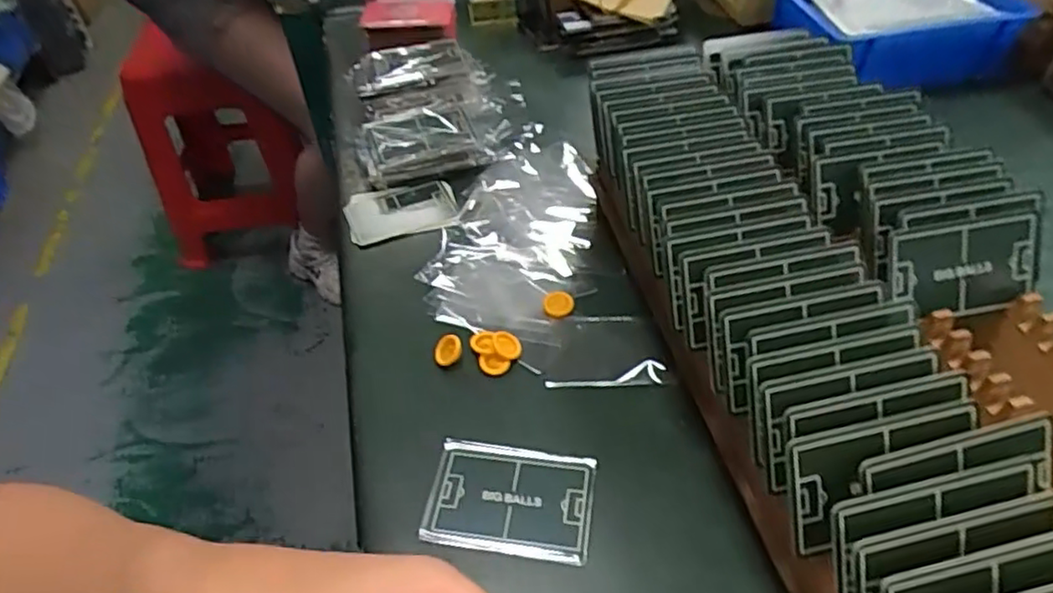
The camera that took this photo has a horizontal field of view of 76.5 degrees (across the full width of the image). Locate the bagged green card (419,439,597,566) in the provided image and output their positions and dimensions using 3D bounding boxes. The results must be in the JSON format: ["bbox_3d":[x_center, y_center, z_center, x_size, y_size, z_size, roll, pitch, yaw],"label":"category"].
[{"bbox_3d":[-0.009,0.111,0.368,0.089,0.005,0.062,5,47,9],"label":"bagged green card"}]

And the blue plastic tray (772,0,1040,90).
[{"bbox_3d":[0.361,-0.268,0.651,0.197,0.062,0.160,-13,47,-9],"label":"blue plastic tray"}]

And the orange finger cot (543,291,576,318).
[{"bbox_3d":[0.023,0.005,0.464,0.020,0.005,0.022,-2,46,2],"label":"orange finger cot"}]

